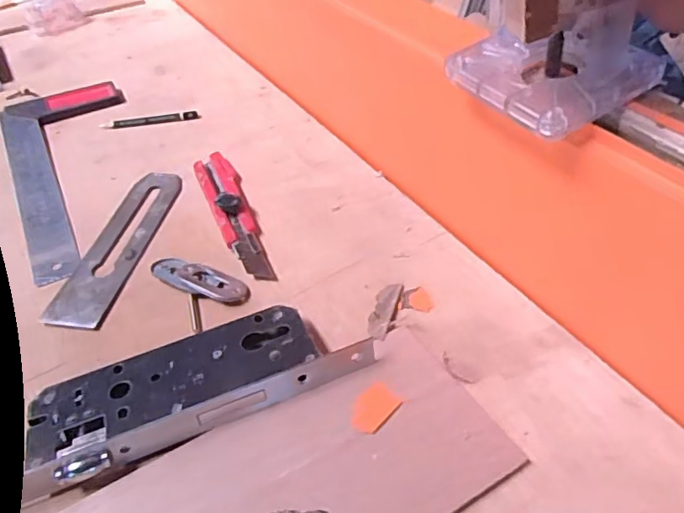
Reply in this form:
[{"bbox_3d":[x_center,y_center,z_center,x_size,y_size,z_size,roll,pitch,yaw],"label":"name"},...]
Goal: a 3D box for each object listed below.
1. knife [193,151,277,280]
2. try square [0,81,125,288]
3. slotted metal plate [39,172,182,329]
[{"bbox_3d":[-0.094,-0.042,0.472,0.033,0.019,0.164,-17,44,-15],"label":"knife"},{"bbox_3d":[-0.259,-0.093,0.546,0.123,0.017,0.302,-20,45,-18],"label":"try square"},{"bbox_3d":[-0.182,-0.014,0.464,0.047,0.004,0.183,4,44,9],"label":"slotted metal plate"}]

